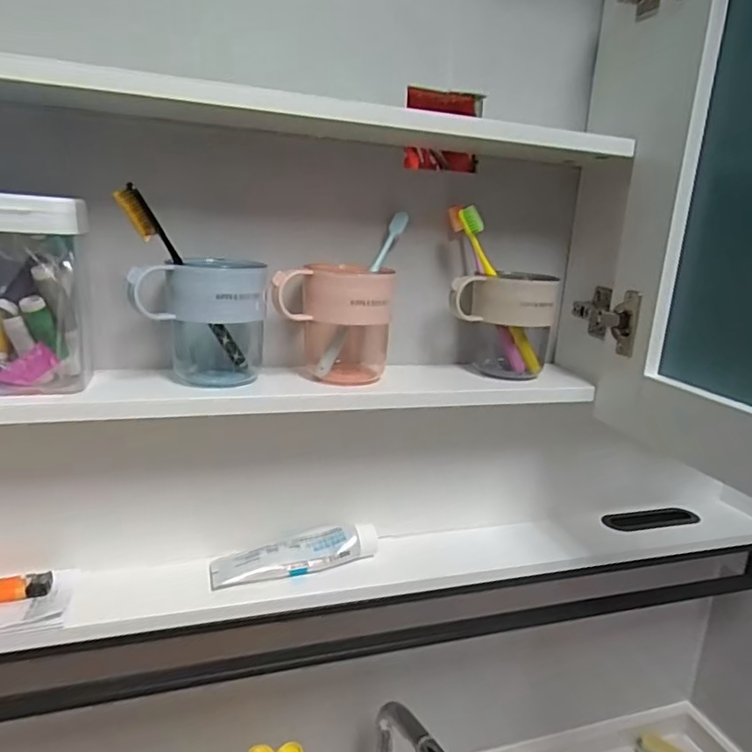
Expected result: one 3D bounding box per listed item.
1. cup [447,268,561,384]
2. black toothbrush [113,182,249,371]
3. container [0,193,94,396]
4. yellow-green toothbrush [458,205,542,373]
[{"bbox_3d":[0.125,-0.048,0.579,0.097,0.099,0.071,8,16,15],"label":"cup"},{"bbox_3d":[-0.154,-0.073,0.481,0.012,0.182,0.018,15,55,36],"label":"black toothbrush"},{"bbox_3d":[-0.268,-0.061,0.446,0.084,0.143,0.065,-5,17,-28],"label":"container"},{"bbox_3d":[0.124,-0.081,0.568,0.017,0.178,0.017,-26,13,7],"label":"yellow-green toothbrush"}]

